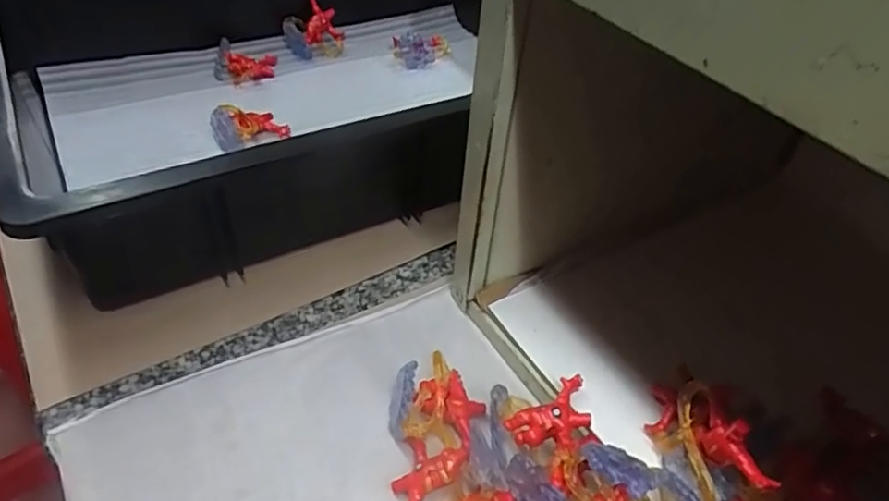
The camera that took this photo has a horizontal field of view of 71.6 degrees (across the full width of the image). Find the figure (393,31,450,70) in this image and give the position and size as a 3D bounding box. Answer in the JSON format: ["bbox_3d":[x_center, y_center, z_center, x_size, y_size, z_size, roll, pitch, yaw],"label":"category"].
[{"bbox_3d":[-0.024,-0.197,0.607,0.054,0.029,0.035,4,43,-1],"label":"figure"}]

